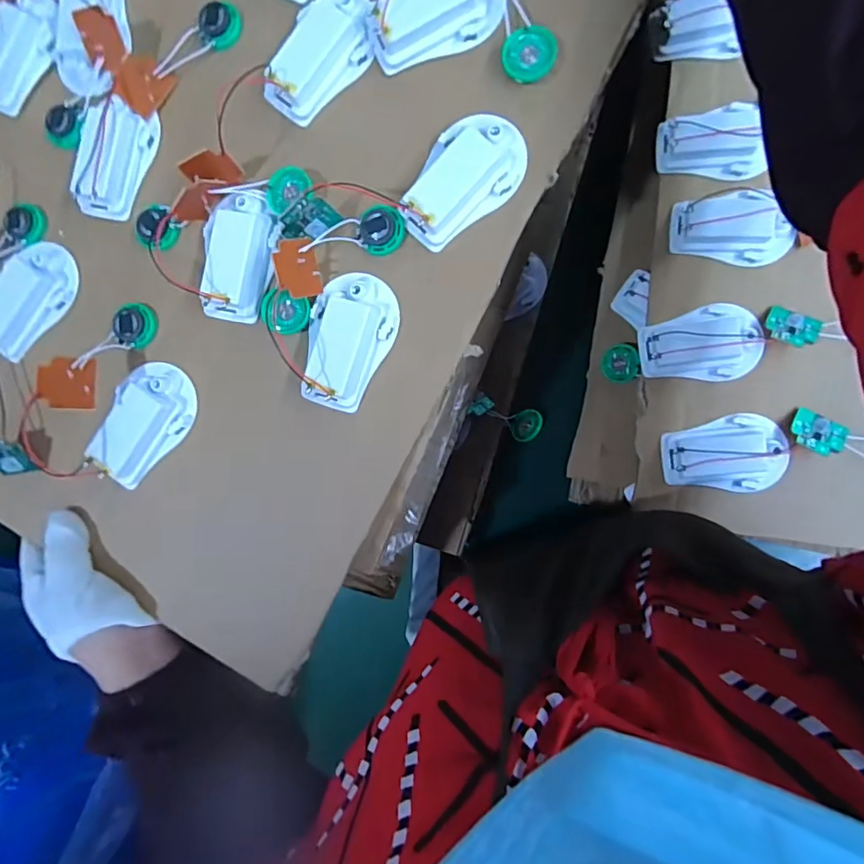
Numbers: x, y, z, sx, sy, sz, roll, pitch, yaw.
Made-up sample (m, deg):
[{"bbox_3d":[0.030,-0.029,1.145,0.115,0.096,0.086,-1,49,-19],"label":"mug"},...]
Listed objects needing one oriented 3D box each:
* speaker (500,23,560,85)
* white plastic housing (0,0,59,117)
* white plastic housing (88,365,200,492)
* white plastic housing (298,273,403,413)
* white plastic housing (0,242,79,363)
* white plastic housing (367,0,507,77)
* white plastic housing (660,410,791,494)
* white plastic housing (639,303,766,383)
[{"bbox_3d":[0.054,-0.209,0.283,0.029,0.009,0.027,0,88,7],"label":"speaker"},{"bbox_3d":[-0.277,-0.255,0.341,0.032,0.020,0.080,32,92,7],"label":"white plastic housing"},{"bbox_3d":[-0.181,-0.006,0.319,0.047,0.018,0.075,37,93,7],"label":"white plastic housing"},{"bbox_3d":[-0.049,-0.054,0.299,0.047,0.017,0.080,17,90,7],"label":"white plastic housing"},{"bbox_3d":[-0.266,-0.088,0.337,0.042,0.019,0.075,42,93,7],"label":"white plastic housing"},{"bbox_3d":[0.002,-0.238,0.289,0.076,0.022,0.040,-15,86,7],"label":"white plastic housing"},{"bbox_3d":[0.203,0.015,0.355,0.077,0.020,0.052,0,88,7],"label":"white plastic housing"},{"bbox_3d":[0.189,-0.060,0.360,0.077,0.016,0.053,-13,87,7],"label":"white plastic housing"}]

